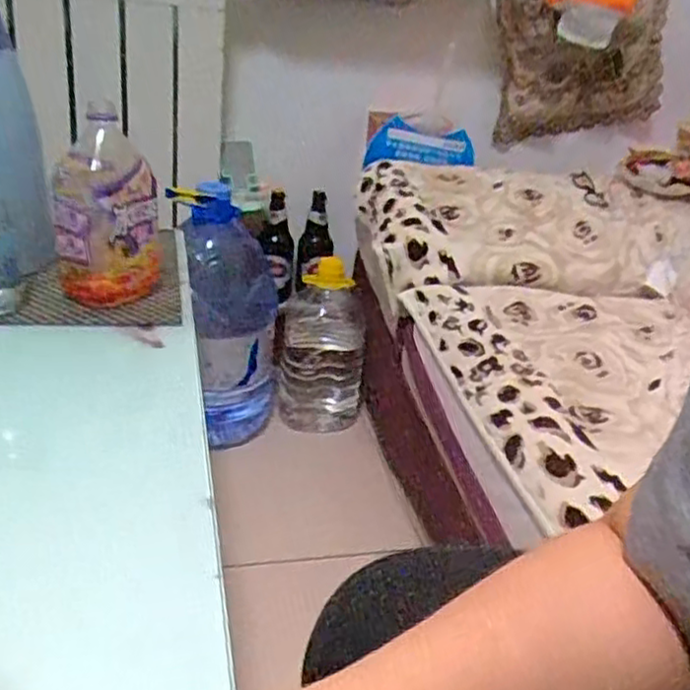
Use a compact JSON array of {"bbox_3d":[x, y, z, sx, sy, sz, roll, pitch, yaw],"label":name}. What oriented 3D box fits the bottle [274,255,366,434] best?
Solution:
[{"bbox_3d":[-0.051,0.010,1.393,0.170,0.320,0.162,1,27,-9],"label":"bottle"}]

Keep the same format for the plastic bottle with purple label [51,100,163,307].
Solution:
[{"bbox_3d":[-0.246,-0.147,0.737,0.100,0.193,0.098,-4,28,-17],"label":"plastic bottle with purple label"}]

